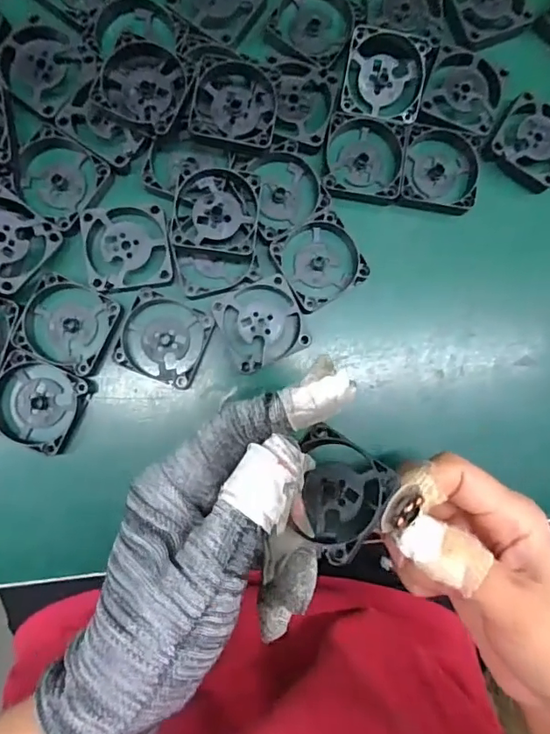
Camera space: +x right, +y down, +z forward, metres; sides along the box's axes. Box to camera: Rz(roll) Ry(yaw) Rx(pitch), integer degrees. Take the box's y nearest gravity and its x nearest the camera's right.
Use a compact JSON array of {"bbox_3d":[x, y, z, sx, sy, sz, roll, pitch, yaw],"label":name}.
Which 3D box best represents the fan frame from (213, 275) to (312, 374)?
[{"bbox_3d":[-0.006,-0.021,0.255,0.039,0.009,0.038,-26,89,-6],"label":"fan frame"}]

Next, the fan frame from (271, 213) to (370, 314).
[{"bbox_3d":[0.023,-0.054,0.261,0.044,0.013,0.039,-32,90,-6],"label":"fan frame"}]

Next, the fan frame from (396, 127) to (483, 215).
[{"bbox_3d":[0.086,-0.102,0.268,0.039,0.012,0.040,7,86,-5],"label":"fan frame"}]

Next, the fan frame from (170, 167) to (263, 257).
[{"bbox_3d":[-0.028,-0.077,0.247,0.041,0.011,0.040,6,86,-5],"label":"fan frame"}]

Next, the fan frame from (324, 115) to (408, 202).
[{"bbox_3d":[0.046,-0.107,0.264,0.040,0.011,0.040,7,86,-5],"label":"fan frame"}]

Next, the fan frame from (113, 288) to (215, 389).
[{"bbox_3d":[-0.055,-0.014,0.253,0.040,0.011,0.039,22,85,-4],"label":"fan frame"}]

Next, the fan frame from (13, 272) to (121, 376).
[{"bbox_3d":[-0.100,-0.020,0.248,0.040,0.012,0.039,24,85,-4],"label":"fan frame"}]

